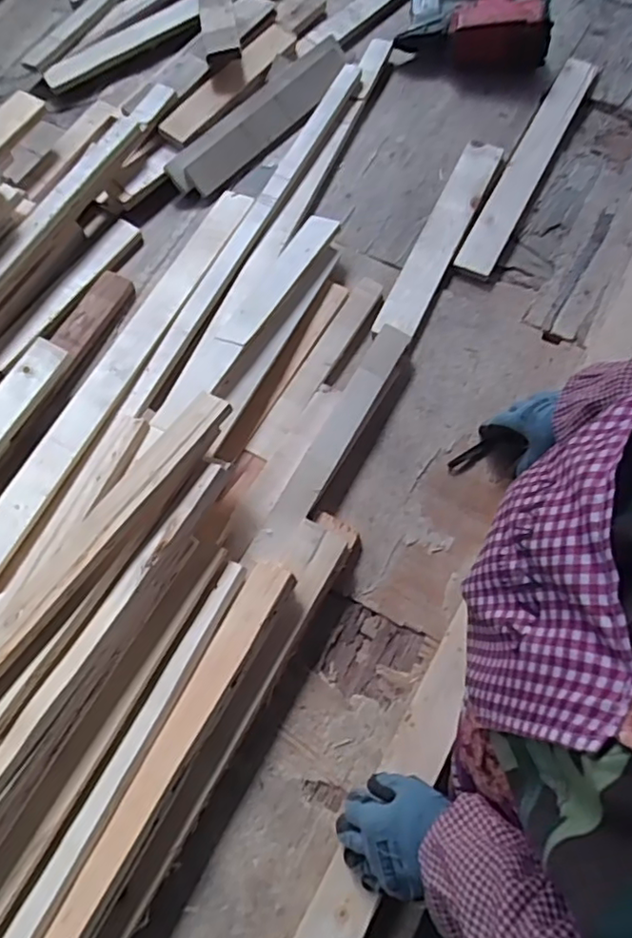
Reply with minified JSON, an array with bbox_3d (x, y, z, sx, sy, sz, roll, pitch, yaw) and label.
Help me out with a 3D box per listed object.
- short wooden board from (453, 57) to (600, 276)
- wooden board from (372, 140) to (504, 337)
[{"bbox_3d":[0.321,-0.465,0.910,0.053,0.014,0.451,26,71,12],"label":"short wooden board"},{"bbox_3d":[0.182,-0.343,0.875,0.057,0.017,0.381,23,71,11],"label":"wooden board"}]

